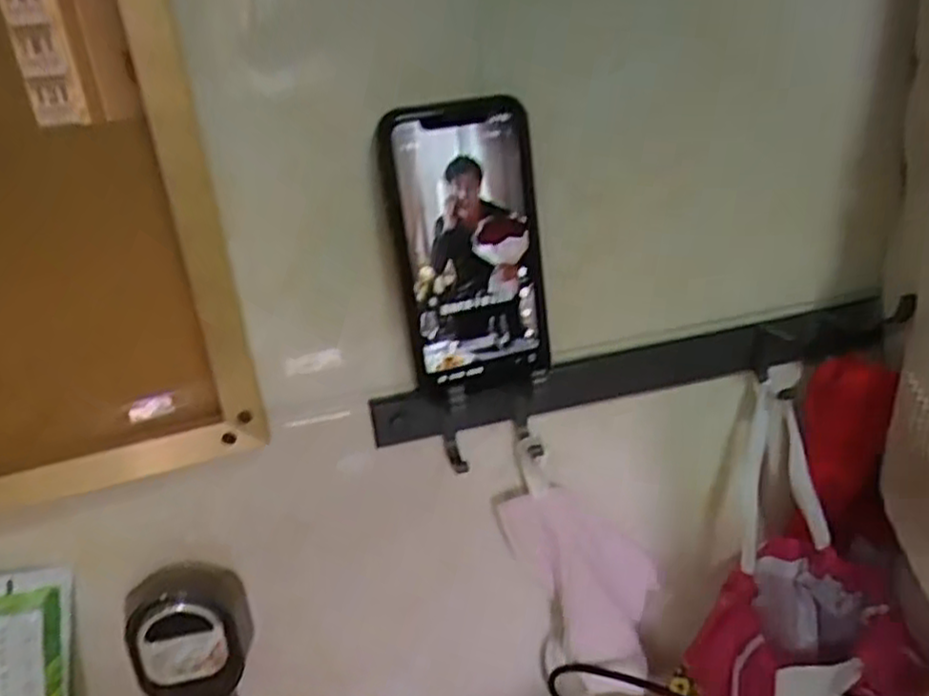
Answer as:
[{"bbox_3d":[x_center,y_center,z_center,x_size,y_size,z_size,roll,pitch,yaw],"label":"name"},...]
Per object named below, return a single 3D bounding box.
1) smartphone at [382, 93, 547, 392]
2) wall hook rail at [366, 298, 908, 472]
[{"bbox_3d":[0.002,-0.051,0.372,0.076,0.143,0.009,-12,20,-11],"label":"smartphone"},{"bbox_3d":[0.112,0.020,0.431,0.330,0.047,0.043,-12,23,-13],"label":"wall hook rail"}]

